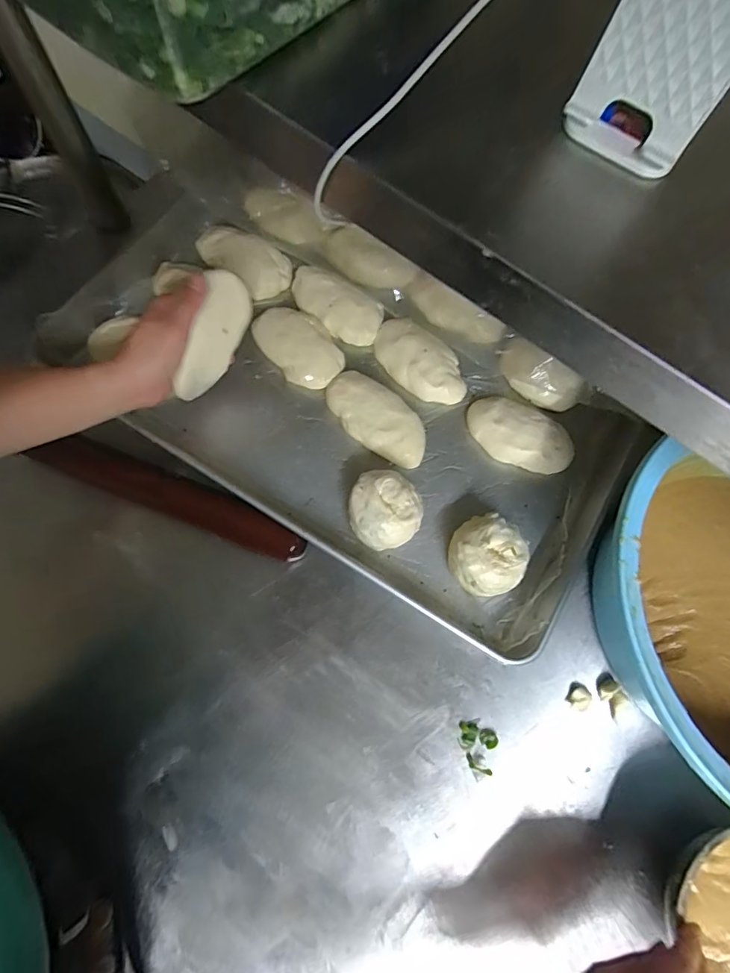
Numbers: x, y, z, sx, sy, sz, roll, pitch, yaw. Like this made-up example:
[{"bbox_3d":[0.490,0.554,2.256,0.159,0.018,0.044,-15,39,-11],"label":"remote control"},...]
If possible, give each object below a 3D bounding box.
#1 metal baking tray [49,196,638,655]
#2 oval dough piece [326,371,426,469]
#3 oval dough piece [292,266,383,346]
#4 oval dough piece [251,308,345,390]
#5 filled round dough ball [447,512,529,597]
[{"bbox_3d":[-0.008,-0.118,0.522,0.604,0.056,0.348,32,75,8],"label":"metal baking tray"},{"bbox_3d":[0.013,-0.074,0.521,0.127,0.031,0.062,36,74,7],"label":"oval dough piece"},{"bbox_3d":[-0.034,-0.221,0.551,0.123,0.031,0.064,38,78,7],"label":"oval dough piece"},{"bbox_3d":[-0.075,-0.164,0.541,0.071,0.026,0.112,-38,80,-10],"label":"oval dough piece"},{"bbox_3d":[0.119,0.070,0.470,0.071,0.059,0.071,1,73,-4],"label":"filled round dough ball"}]

